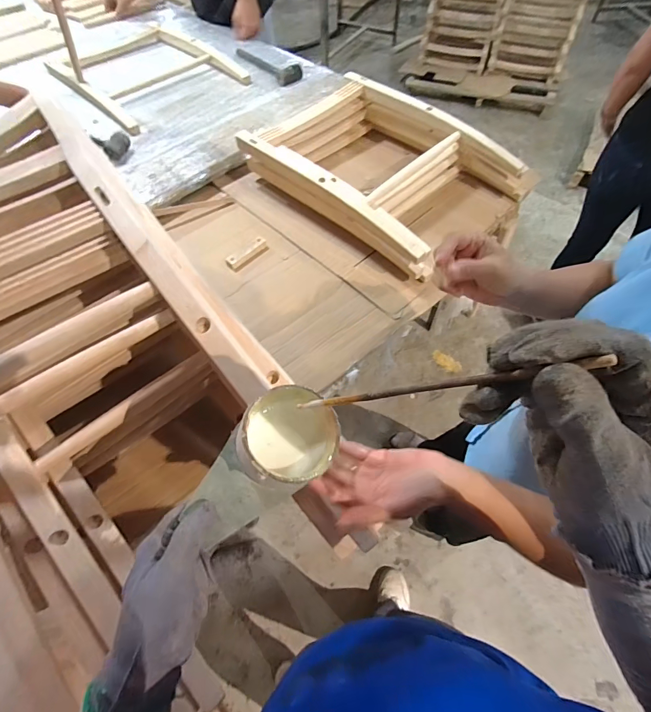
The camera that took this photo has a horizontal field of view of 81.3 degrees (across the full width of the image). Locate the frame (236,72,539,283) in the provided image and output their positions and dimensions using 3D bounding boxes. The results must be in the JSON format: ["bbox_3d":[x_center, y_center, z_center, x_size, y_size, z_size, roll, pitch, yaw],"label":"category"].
[{"bbox_3d":[0.160,-0.521,1.029,0.604,0.125,0.490,39,67,21],"label":"frame"}]

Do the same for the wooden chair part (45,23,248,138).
[{"bbox_3d":[-0.638,-1.008,1.319,0.596,0.054,0.507,40,67,21],"label":"wooden chair part"}]

